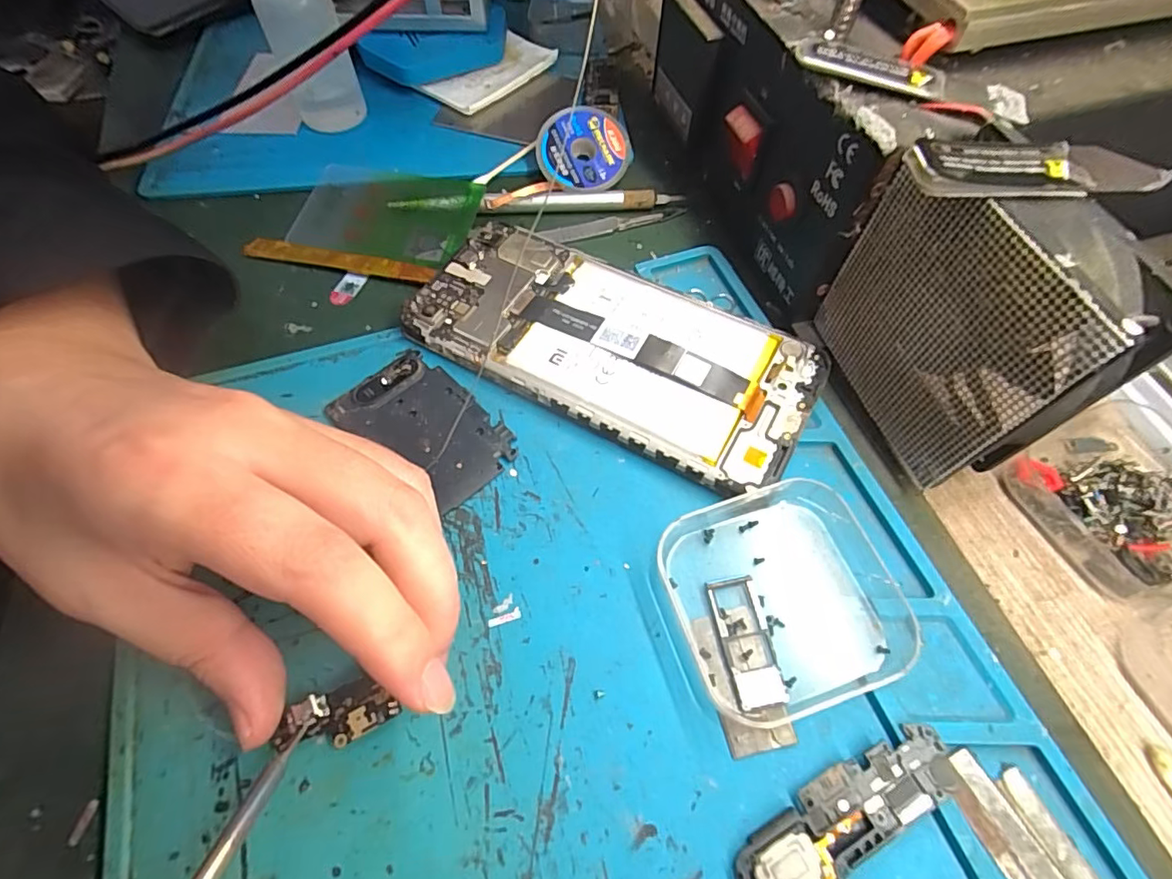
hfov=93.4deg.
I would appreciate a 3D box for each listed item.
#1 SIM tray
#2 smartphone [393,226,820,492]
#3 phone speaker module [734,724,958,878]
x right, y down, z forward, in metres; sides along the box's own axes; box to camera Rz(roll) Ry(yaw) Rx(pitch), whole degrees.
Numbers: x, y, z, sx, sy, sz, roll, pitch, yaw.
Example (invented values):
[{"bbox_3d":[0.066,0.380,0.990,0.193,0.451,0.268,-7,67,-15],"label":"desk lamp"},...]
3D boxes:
[{"bbox_3d":[0.049,0.061,0.167,0.014,0.004,0.037,-9,61,-6],"label":"SIM tray"},{"bbox_3d":[0.009,-0.039,0.221,0.159,0.014,0.073,27,64,14],"label":"smartphone"},{"bbox_3d":[0.069,0.099,0.146,0.065,0.006,0.019,-25,63,-14],"label":"phone speaker module"}]

